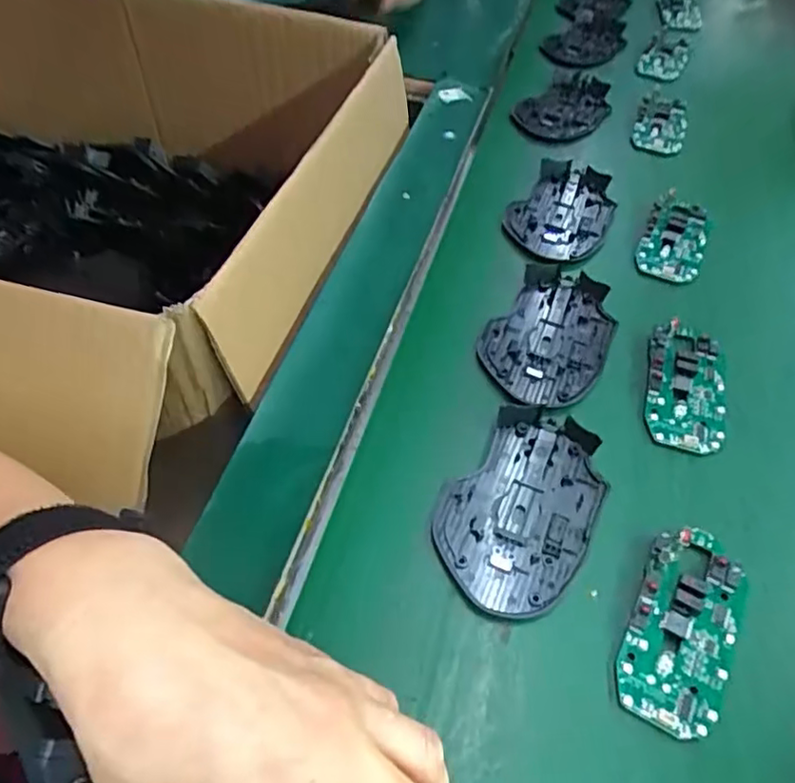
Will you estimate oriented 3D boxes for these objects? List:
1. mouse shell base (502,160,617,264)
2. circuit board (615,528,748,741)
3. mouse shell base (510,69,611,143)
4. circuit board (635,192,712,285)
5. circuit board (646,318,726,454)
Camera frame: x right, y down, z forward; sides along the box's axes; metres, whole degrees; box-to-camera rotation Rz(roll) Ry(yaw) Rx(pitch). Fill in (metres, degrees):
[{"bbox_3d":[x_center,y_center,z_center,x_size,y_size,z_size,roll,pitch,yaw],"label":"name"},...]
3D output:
[{"bbox_3d":[0.127,-0.141,0.487,0.070,0.010,0.116,24,56,16],"label":"mouse shell base"},{"bbox_3d":[0.134,0.108,0.290,0.046,0.007,0.096,24,56,16],"label":"circuit board"},{"bbox_3d":[0.155,-0.264,0.580,0.069,0.014,0.116,29,58,19],"label":"mouse shell base"},{"bbox_3d":[0.209,-0.116,0.471,0.044,0.013,0.081,21,56,15],"label":"circuit board"},{"bbox_3d":[0.178,-0.004,0.385,0.046,0.008,0.092,14,54,9],"label":"circuit board"}]

